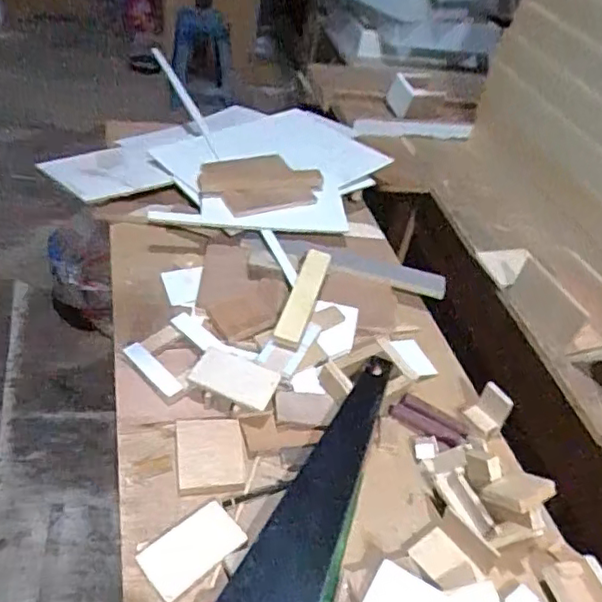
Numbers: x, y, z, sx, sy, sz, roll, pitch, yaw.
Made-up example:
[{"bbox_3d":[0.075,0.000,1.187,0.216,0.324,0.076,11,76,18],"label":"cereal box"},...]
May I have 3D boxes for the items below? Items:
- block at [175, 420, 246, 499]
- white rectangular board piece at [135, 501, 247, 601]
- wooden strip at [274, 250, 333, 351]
[{"bbox_3d":[-0.113,0.192,0.754,0.081,0.015,0.097,0,41,-13],"label":"block"},{"bbox_3d":[-0.121,0.276,0.675,0.108,0.011,0.068,-27,52,-36],"label":"white rectangular board piece"},{"bbox_3d":[0.005,-0.012,0.939,0.040,0.024,0.221,14,43,7],"label":"wooden strip"}]

